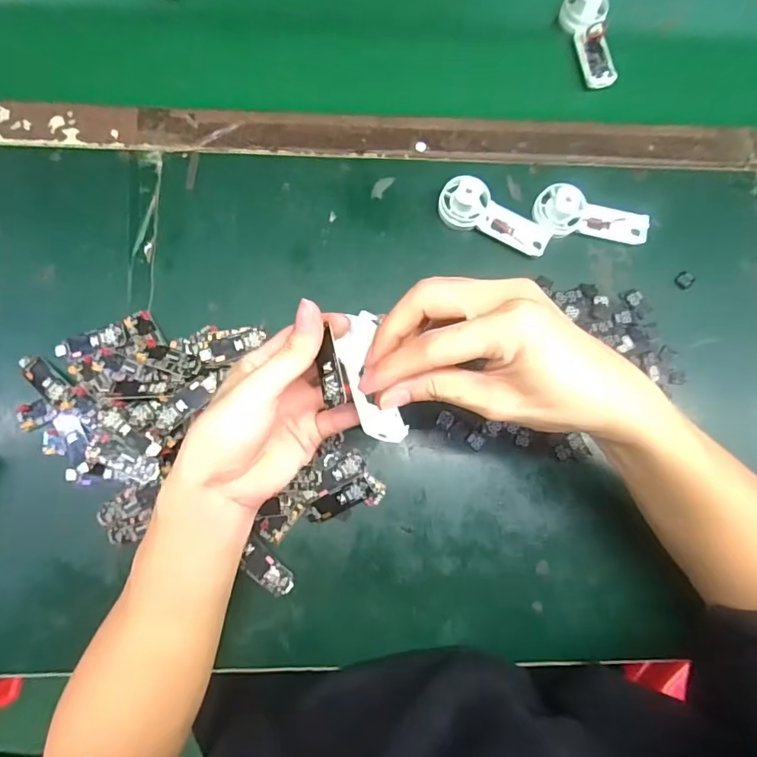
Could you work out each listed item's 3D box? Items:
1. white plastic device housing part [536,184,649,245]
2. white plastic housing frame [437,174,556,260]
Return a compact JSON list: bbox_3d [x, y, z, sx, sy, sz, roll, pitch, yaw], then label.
[{"bbox_3d":[0.175,-0.131,0.400,0.094,0.030,0.034,7,81,-2],"label":"white plastic device housing part"},{"bbox_3d":[0.095,-0.131,0.398,0.094,0.029,0.033,20,81,0],"label":"white plastic housing frame"}]

